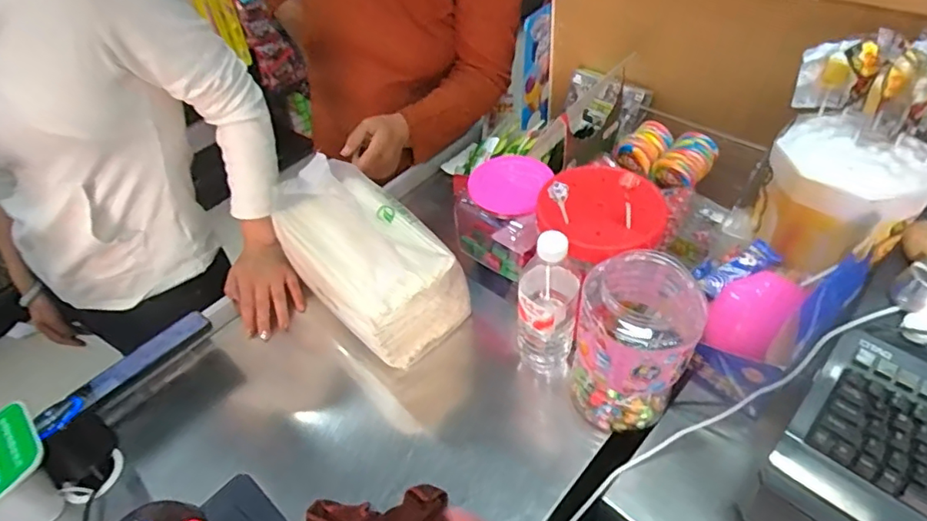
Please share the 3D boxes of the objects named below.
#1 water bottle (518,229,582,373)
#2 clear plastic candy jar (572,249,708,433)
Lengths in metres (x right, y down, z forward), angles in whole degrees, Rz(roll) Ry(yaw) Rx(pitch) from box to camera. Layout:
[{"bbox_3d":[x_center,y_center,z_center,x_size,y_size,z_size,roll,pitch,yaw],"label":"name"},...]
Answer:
[{"bbox_3d":[0.099,0.060,0.673,0.069,0.235,0.059,-4,47,3],"label":"water bottle"},{"bbox_3d":[0.192,0.090,0.632,0.121,0.210,0.130,-3,47,3],"label":"clear plastic candy jar"}]

